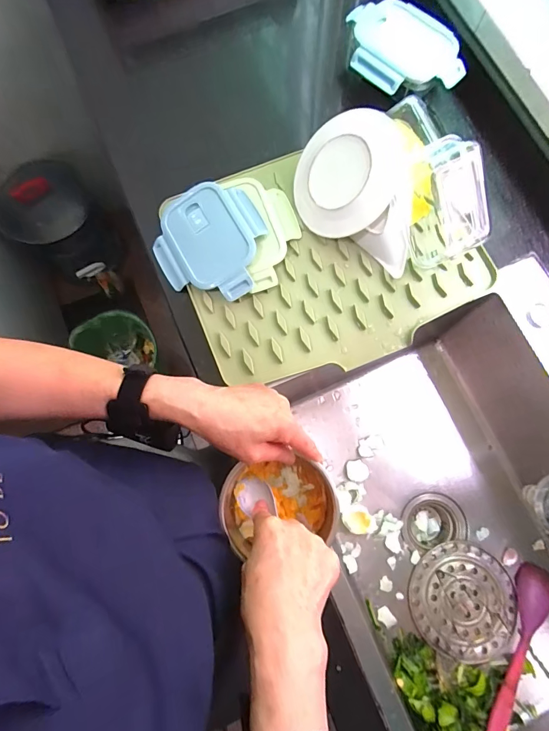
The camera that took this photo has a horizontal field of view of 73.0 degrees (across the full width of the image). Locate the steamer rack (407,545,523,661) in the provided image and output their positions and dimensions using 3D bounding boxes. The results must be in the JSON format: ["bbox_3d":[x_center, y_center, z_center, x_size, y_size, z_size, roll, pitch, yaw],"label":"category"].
[{"bbox_3d":[0.304,0.378,0.590,0.163,0.015,0.165,0,78,1],"label":"steamer rack"}]

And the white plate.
[{"bbox_3d":[0.092,-0.244,0.476,0.142,0.020,0.146,5,96,29],"label":"white plate"}]

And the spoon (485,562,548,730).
[{"bbox_3d":[0.374,0.441,0.560,0.056,0.037,0.263,24,79,6],"label":"spoon"}]

